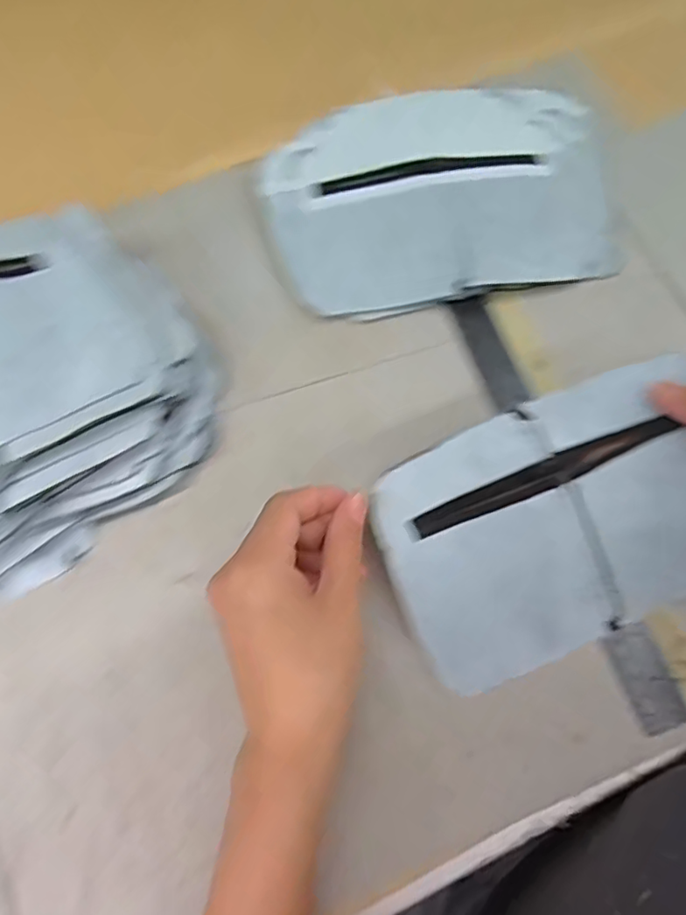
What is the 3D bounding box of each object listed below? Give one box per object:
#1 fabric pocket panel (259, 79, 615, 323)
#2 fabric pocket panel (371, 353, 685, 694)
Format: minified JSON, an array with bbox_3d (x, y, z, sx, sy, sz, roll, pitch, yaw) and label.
[{"bbox_3d":[0.066,-0.184,0.406,0.235,0.033,0.159,-8,74,-4],"label":"fabric pocket panel"},{"bbox_3d":[0.120,0.036,0.319,0.188,0.017,0.132,-24,88,3],"label":"fabric pocket panel"}]

